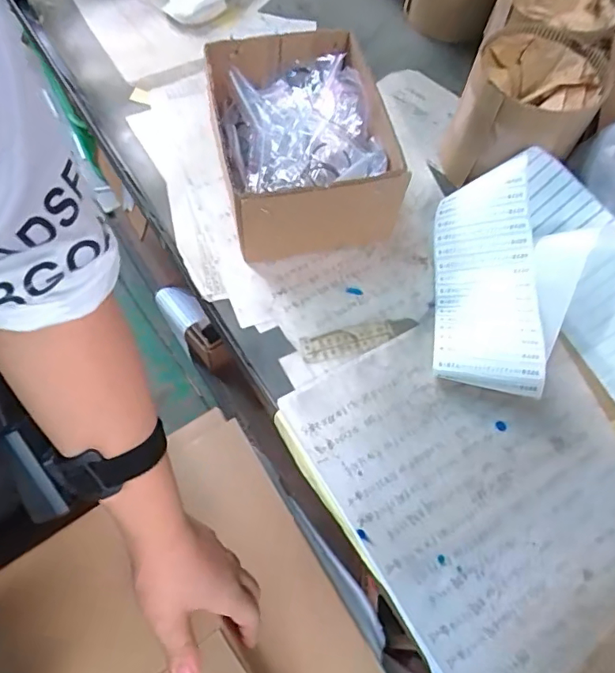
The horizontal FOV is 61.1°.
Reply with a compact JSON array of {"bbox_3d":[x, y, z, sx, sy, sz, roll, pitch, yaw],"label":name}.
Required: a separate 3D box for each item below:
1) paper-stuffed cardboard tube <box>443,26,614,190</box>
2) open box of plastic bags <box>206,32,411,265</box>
[{"bbox_3d":[0.207,-0.217,0.510,0.118,0.095,0.128,1,65,-3],"label":"paper-stuffed cardboard tube"},{"bbox_3d":[-0.004,-0.183,0.490,0.146,0.087,0.207,-9,66,-7],"label":"open box of plastic bags"}]

